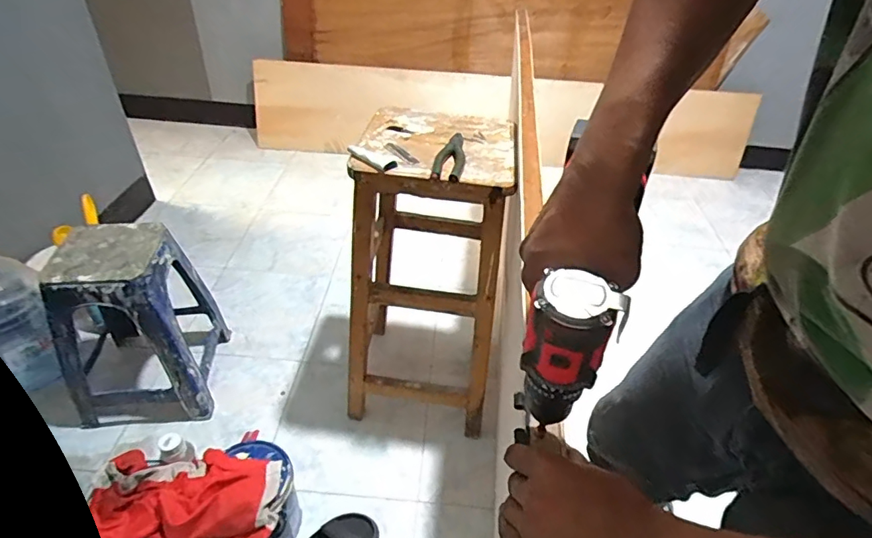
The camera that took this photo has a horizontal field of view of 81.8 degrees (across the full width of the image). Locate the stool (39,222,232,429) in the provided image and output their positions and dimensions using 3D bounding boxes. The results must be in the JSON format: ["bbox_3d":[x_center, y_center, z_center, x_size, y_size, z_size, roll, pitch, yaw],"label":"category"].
[{"bbox_3d":[-0.784,0.147,1.318,0.328,0.482,0.304,-2,40,-8],"label":"stool"}]

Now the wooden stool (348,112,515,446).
[{"bbox_3d":[-0.023,0.000,1.237,0.335,0.676,0.354,6,39,1],"label":"wooden stool"}]

